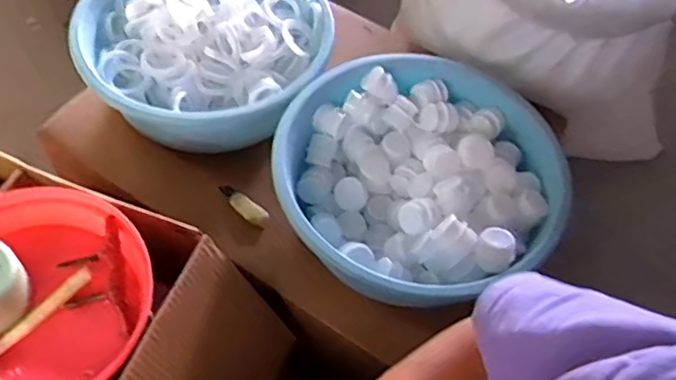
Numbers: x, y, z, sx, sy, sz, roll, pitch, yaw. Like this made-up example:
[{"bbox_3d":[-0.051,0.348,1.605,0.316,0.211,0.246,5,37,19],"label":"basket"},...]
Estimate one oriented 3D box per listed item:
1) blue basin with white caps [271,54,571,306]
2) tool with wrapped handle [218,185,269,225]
[{"bbox_3d":[0.119,-0.026,0.867,0.414,0.100,0.380,2,55,-3],"label":"blue basin with white caps"},{"bbox_3d":[-0.143,0.019,0.919,0.096,0.016,0.024,39,61,20],"label":"tool with wrapped handle"}]

